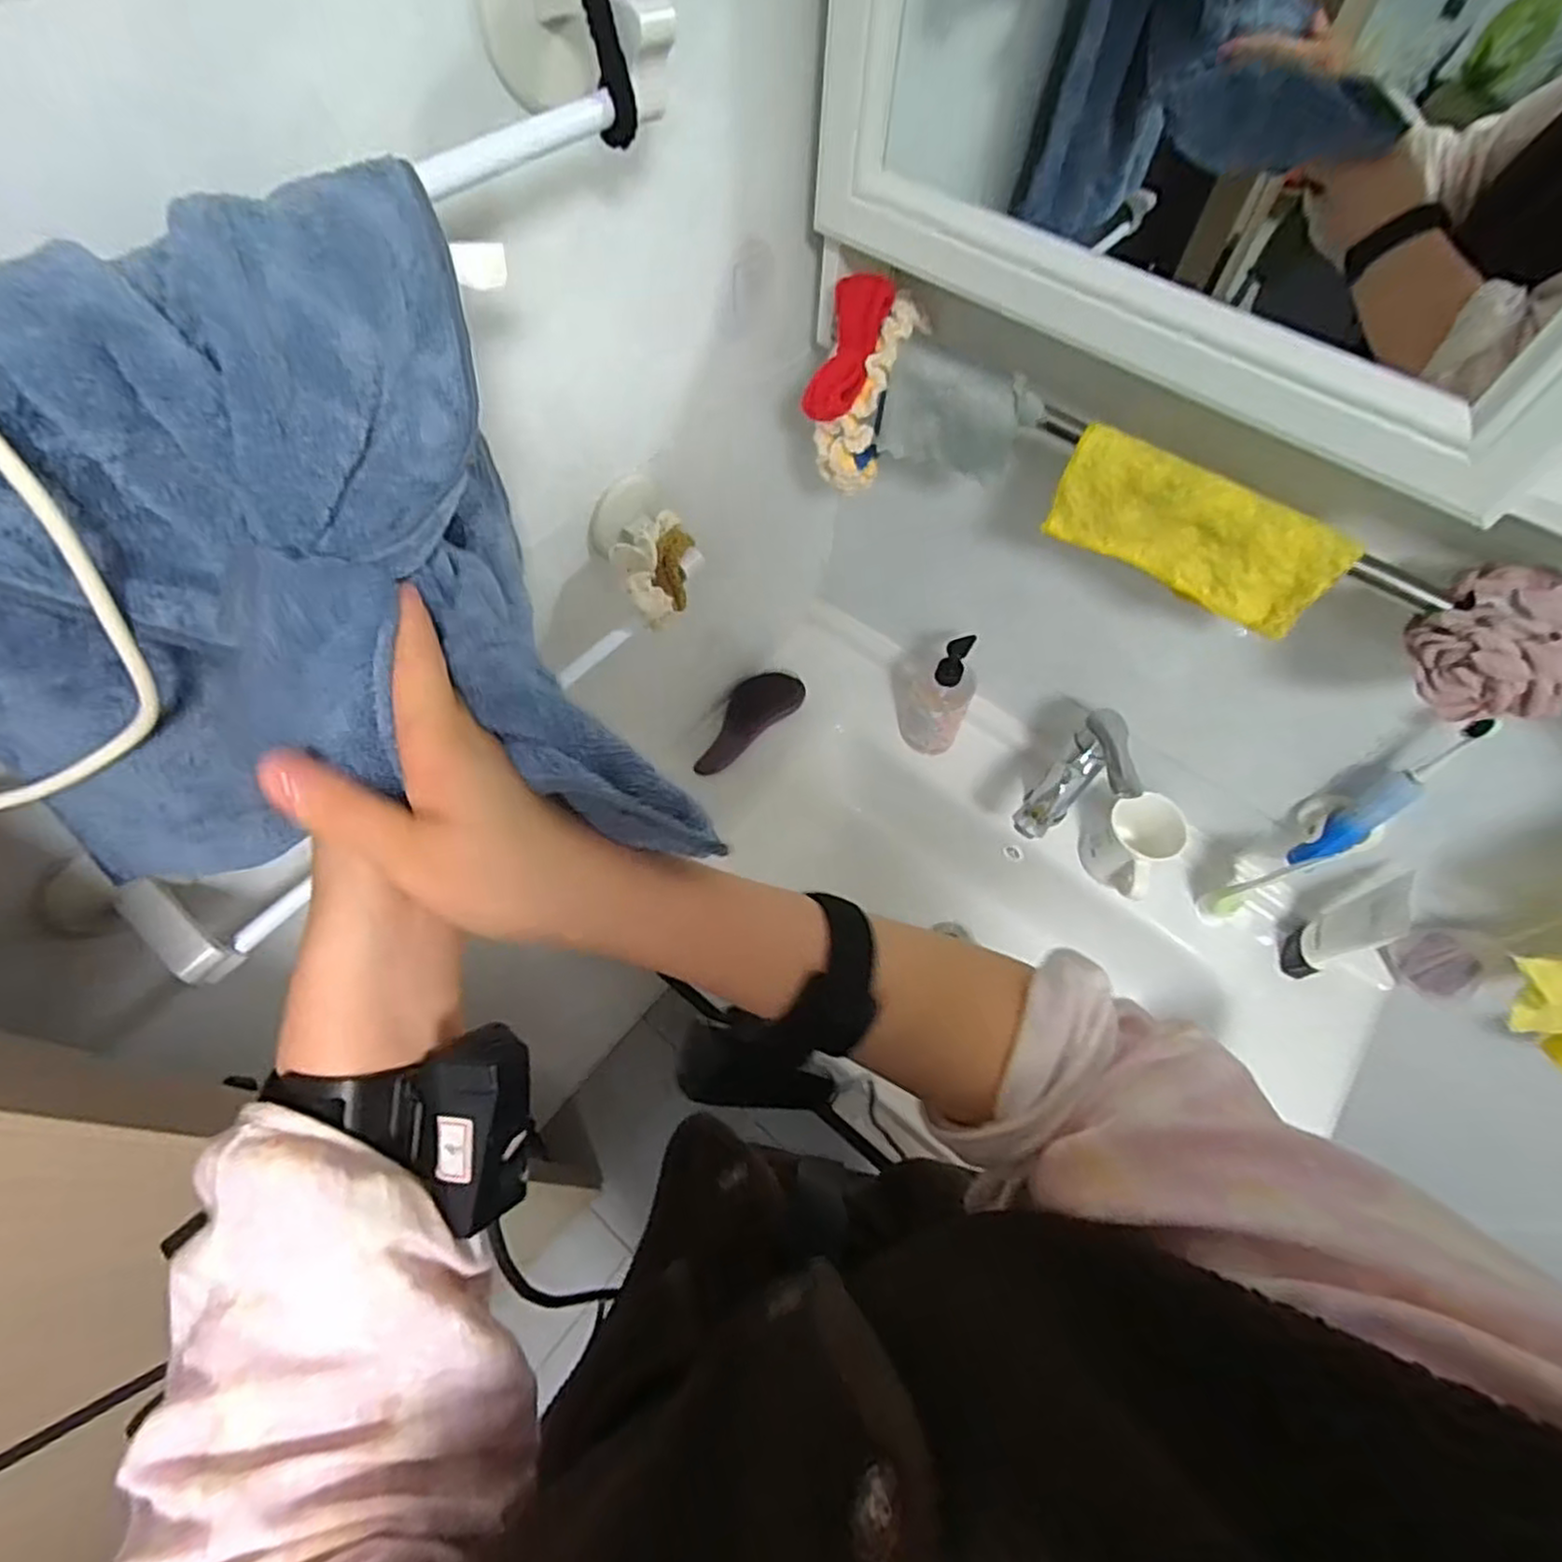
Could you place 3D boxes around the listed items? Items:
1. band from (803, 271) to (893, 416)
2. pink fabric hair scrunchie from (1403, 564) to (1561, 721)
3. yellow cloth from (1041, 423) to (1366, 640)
[{"bbox_3d":[0.049,-0.336,0.577,0.043,0.030,0.109,24,100,10],"label":"band"},{"bbox_3d":[0.465,-0.089,0.478,0.088,0.072,0.082,40,66,18],"label":"pink fabric hair scrunchie"},{"bbox_3d":[0.299,-0.183,0.550,0.199,0.081,0.028,36,65,16],"label":"yellow cloth"}]

